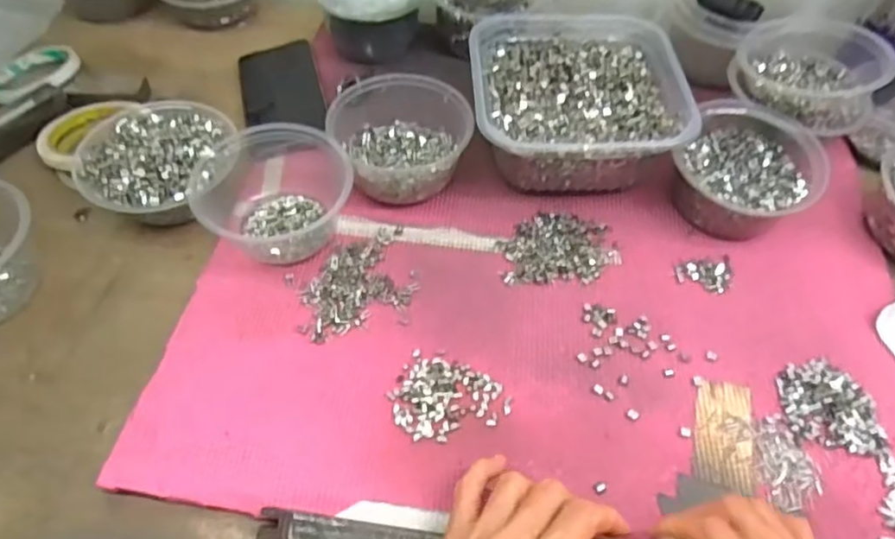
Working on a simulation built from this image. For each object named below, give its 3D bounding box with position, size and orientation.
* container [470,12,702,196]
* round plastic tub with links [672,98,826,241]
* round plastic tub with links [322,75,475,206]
[{"bbox_3d":[0.104,-0.146,0.553,0.165,0.073,0.177,-2,54,-4],"label":"container"},{"bbox_3d":[0.240,-0.077,0.517,0.102,0.064,0.115,27,58,16],"label":"round plastic tub with links"},{"bbox_3d":[-0.037,-0.107,0.531,0.103,0.058,0.108,1,54,-1],"label":"round plastic tub with links"}]

